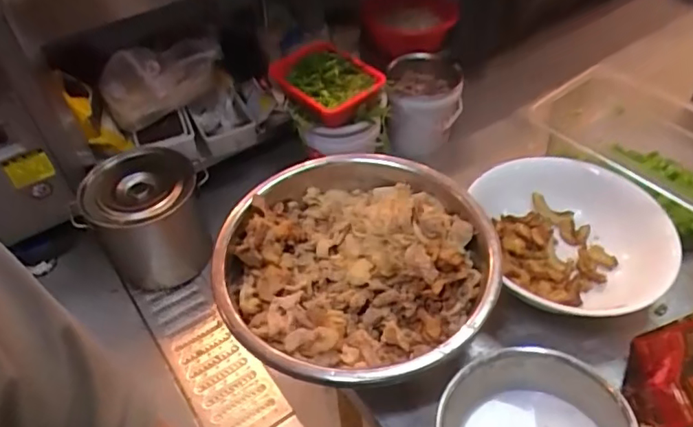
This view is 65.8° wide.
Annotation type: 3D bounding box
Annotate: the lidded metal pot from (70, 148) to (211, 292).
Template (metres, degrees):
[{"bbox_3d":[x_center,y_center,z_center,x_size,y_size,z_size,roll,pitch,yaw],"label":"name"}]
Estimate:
[{"bbox_3d":[-0.522,0.026,1.425,0.228,0.321,0.280,33,57,29],"label":"lidded metal pot"}]

